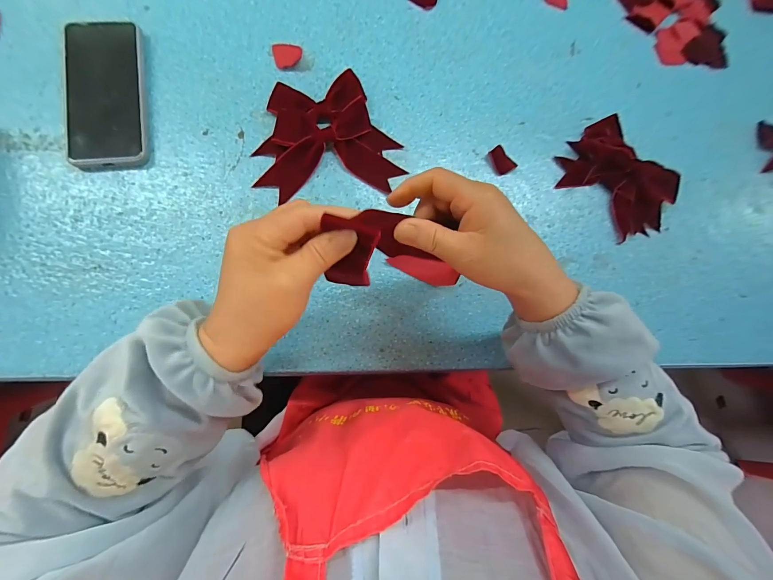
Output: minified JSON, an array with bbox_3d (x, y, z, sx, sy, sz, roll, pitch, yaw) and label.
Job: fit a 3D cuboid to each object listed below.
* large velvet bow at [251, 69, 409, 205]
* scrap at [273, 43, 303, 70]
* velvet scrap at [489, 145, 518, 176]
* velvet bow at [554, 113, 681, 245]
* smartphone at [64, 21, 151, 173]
[{"bbox_3d":[-0.069,-0.176,0.385,0.158,0.023,0.129,-10,84,-7],"label":"large velvet bow"},{"bbox_3d":[-0.117,-0.281,0.402,0.034,0.005,0.032,1,83,-6],"label":"scrap"},{"bbox_3d":[0.142,-0.160,0.414,0.026,0.004,0.034,-36,88,-9],"label":"velvet scrap"},{"bbox_3d":[0.296,-0.140,0.411,0.122,0.040,0.152,-38,88,-9],"label":"velvet bow"},{"bbox_3d":[-0.307,-0.211,0.367,0.081,0.017,0.159,-4,84,-7],"label":"smartphone"}]

